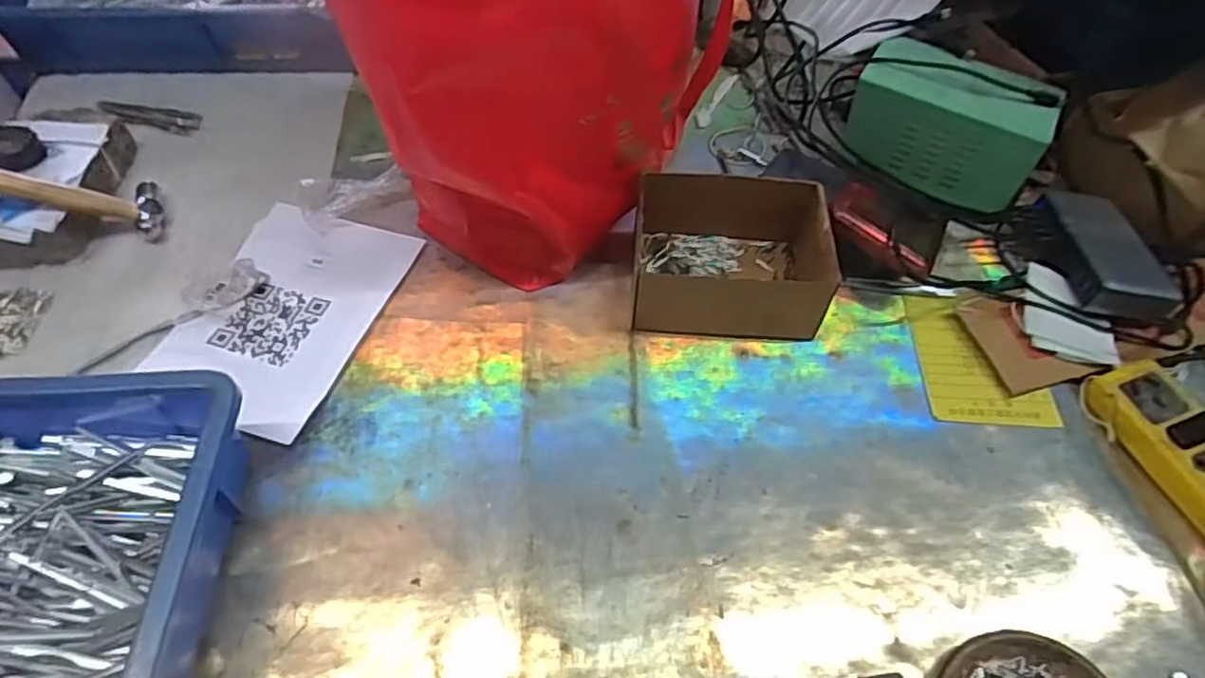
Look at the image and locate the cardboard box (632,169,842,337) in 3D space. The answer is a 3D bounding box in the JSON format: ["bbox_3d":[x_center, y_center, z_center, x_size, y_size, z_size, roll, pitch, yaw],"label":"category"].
[{"bbox_3d":[0.109,-0.074,0.575,0.162,0.073,0.127,4,55,0],"label":"cardboard box"}]

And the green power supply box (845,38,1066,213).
[{"bbox_3d":[0.303,-0.191,0.616,0.155,0.080,0.097,23,57,13],"label":"green power supply box"}]

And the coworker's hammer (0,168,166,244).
[{"bbox_3d":[-0.446,-0.119,0.558,0.153,0.029,0.061,10,43,-46],"label":"coworker's hammer"}]

